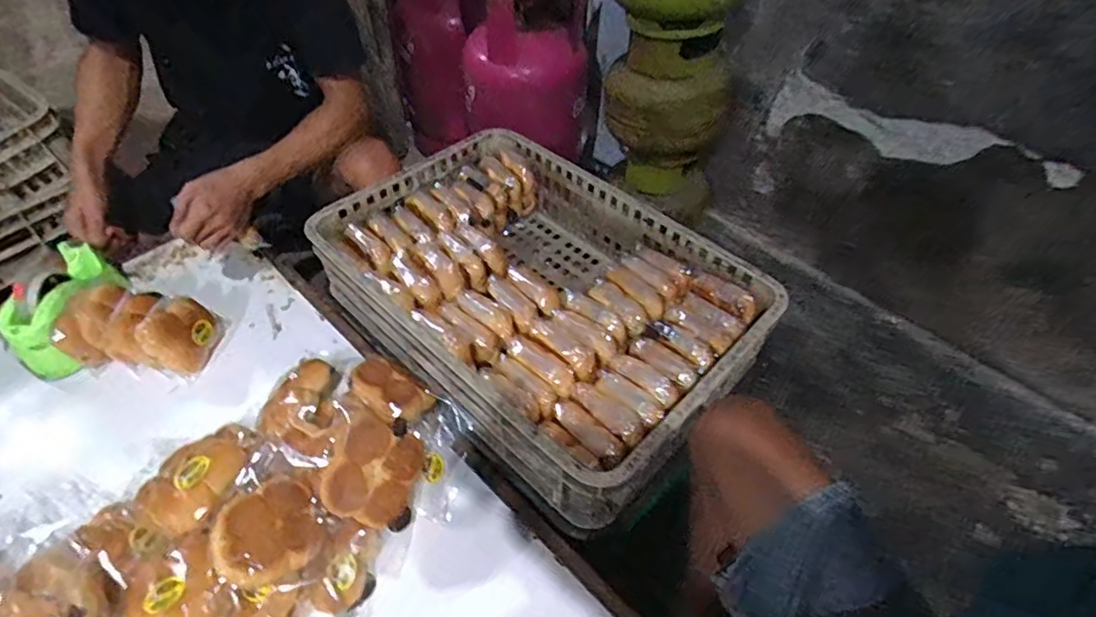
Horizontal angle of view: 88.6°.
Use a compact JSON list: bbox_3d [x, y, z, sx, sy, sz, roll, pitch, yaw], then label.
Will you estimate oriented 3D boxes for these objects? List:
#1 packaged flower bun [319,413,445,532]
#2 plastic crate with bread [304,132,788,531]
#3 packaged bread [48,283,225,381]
[{"bbox_3d":[-0.208,0.201,0.689,0.121,0.060,0.133,2,85,-24],"label":"packaged flower bun"},{"bbox_3d":[-0.023,-0.026,0.852,0.610,0.135,0.409,35,55,25],"label":"plastic crate with bread"},{"bbox_3d":[-0.615,0.030,0.860,0.187,0.106,0.112,3,48,-1],"label":"packaged bread"}]

